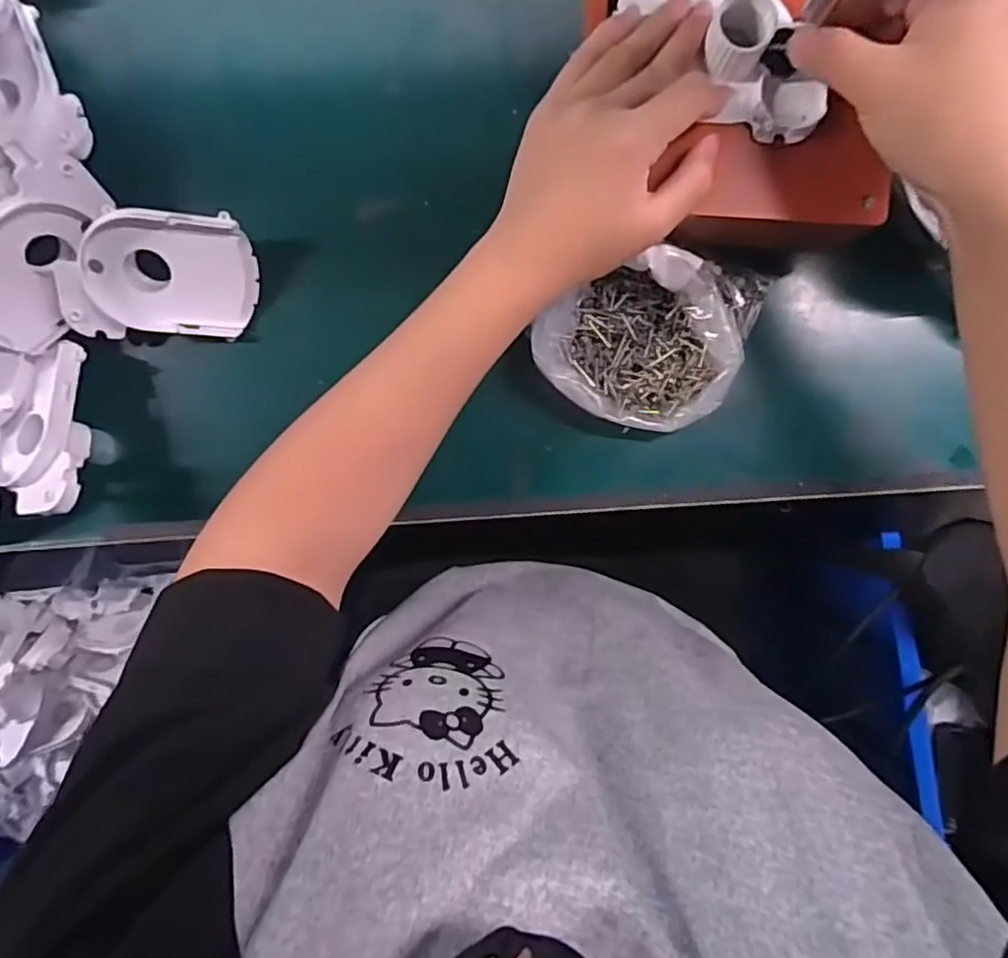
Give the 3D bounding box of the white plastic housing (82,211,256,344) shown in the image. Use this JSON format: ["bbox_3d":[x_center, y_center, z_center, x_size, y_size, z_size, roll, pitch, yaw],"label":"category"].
[{"bbox_3d":[-0.188,-0.116,0.366,0.086,0.013,0.066,-1,121,-14],"label":"white plastic housing"}]

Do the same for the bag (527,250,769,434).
[{"bbox_3d":[0.084,-0.086,0.366,0.109,0.041,0.113,28,93,-2],"label":"bag"}]

